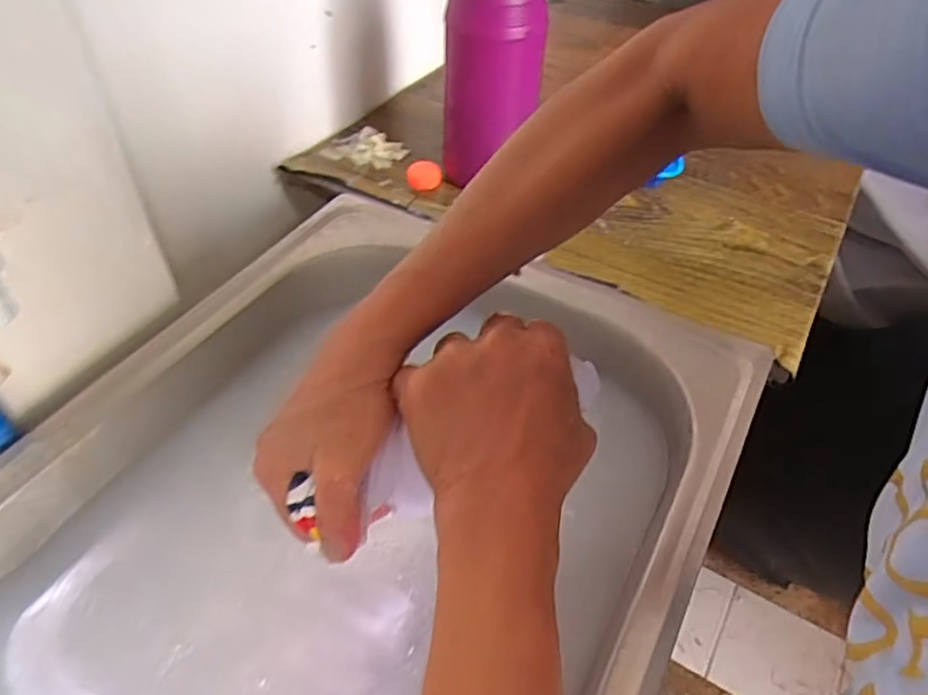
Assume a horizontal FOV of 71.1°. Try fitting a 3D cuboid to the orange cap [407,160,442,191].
[{"bbox_3d":[-0.039,-0.169,0.632,0.032,0.016,0.029,-9,48,-10],"label":"orange cap"}]

